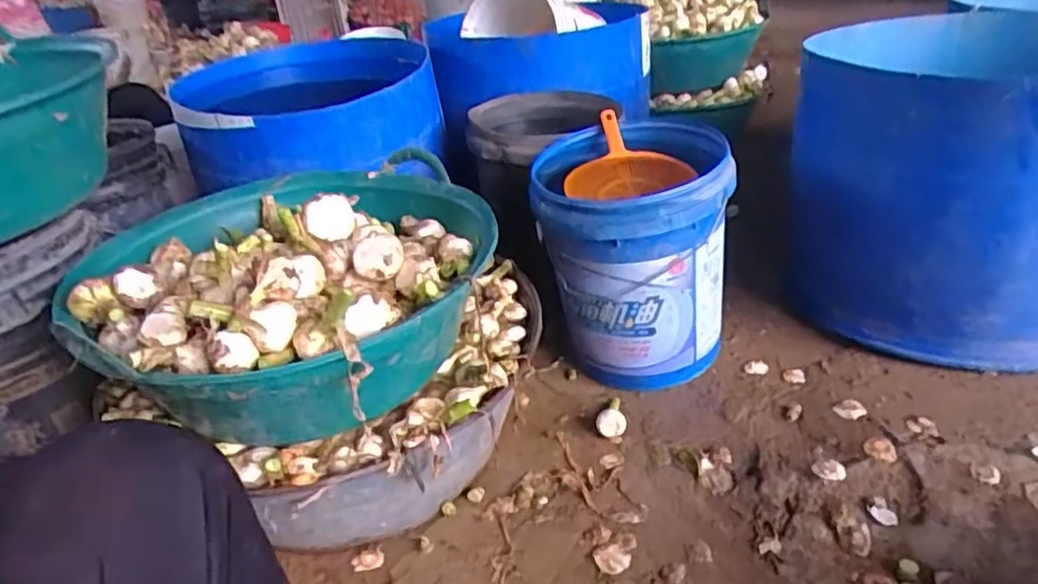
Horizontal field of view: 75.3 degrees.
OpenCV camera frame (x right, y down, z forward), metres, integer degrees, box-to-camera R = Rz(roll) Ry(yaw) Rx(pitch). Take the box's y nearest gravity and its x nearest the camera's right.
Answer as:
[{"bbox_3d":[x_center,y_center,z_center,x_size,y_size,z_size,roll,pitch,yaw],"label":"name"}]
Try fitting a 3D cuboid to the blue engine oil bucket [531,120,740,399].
[{"bbox_3d":[0.188,-0.047,1.153,0.291,0.383,0.309,-4,30,2],"label":"blue engine oil bucket"}]

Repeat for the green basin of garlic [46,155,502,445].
[{"bbox_3d":[-0.292,-0.009,0.911,0.498,0.201,0.522,-4,30,2],"label":"green basin of garlic"}]

